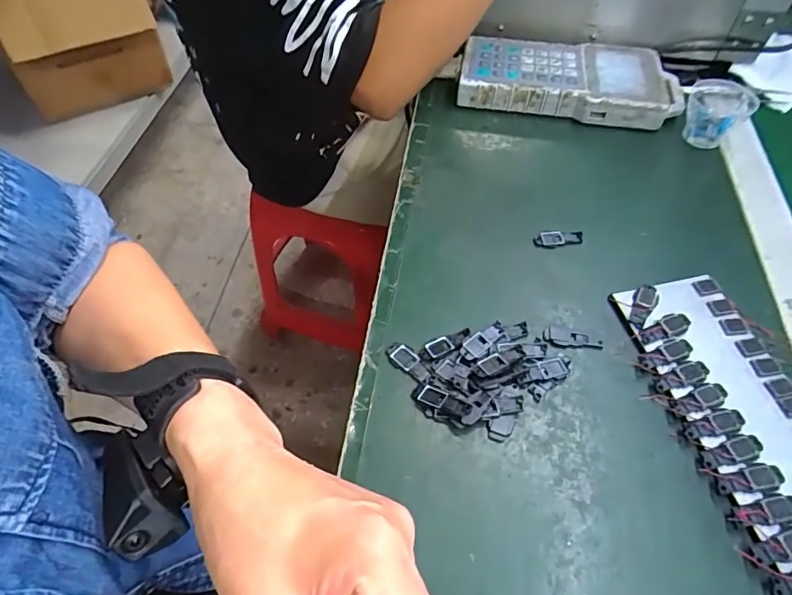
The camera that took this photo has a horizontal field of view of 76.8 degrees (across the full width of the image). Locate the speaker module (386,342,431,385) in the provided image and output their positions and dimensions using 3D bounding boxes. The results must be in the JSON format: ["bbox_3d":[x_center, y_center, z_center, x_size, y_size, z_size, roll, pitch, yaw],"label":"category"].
[{"bbox_3d":[0.009,0.044,0.346,0.036,0.004,0.015,38,62,24],"label":"speaker module"}]

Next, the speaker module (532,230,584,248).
[{"bbox_3d":[0.134,-0.048,0.414,0.041,0.005,0.015,-1,54,-1],"label":"speaker module"}]

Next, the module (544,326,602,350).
[{"bbox_3d":[0.127,0.028,0.358,0.041,0.004,0.015,6,54,4],"label":"module"}]

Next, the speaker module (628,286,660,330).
[{"bbox_3d":[0.181,0.006,0.367,0.016,0.004,0.040,34,61,22],"label":"speaker module"}]

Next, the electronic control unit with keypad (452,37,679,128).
[{"bbox_3d":[0.183,-0.229,0.528,0.224,0.034,0.104,10,55,7],"label":"electronic control unit with keypad"}]

